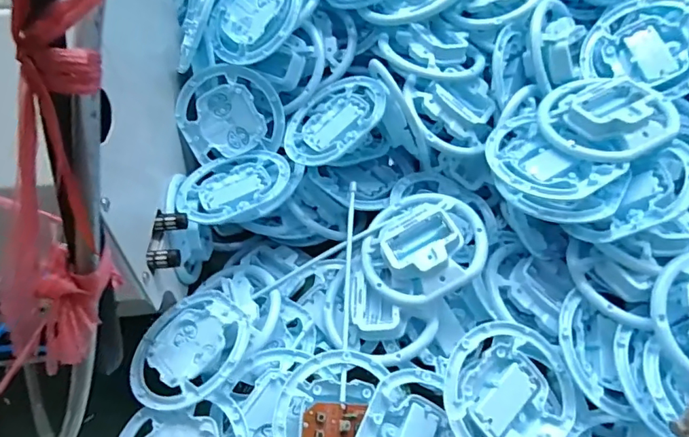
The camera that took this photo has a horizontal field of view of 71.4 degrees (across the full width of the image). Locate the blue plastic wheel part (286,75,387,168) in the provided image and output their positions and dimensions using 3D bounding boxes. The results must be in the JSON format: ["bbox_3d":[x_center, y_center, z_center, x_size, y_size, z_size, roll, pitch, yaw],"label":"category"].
[{"bbox_3d":[-0.010,-0.093,0.456,0.103,0.014,0.096,-18,50,23],"label":"blue plastic wheel part"}]

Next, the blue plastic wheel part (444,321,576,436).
[{"bbox_3d":[0.120,0.132,0.356,0.100,0.016,0.103,5,70,-14],"label":"blue plastic wheel part"}]

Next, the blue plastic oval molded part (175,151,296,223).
[{"bbox_3d":[-0.105,-0.034,0.452,0.104,0.022,0.087,-27,52,-20],"label":"blue plastic oval molded part"}]

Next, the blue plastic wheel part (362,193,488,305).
[{"bbox_3d":[0.063,0.021,0.404,0.100,0.028,0.100,-10,59,16],"label":"blue plastic wheel part"}]

